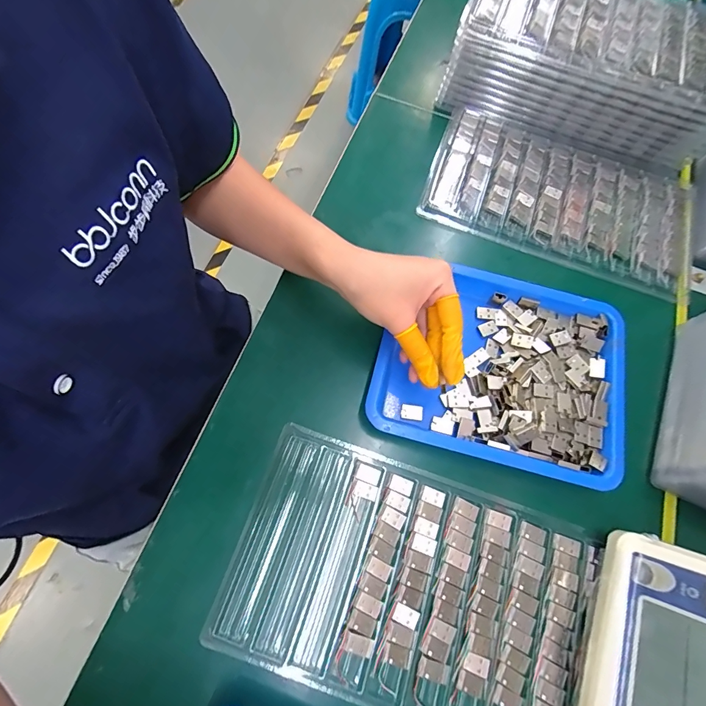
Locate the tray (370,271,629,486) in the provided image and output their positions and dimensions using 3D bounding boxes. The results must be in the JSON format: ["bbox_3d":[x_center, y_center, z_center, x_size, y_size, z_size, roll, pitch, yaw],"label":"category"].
[{"bbox_3d":[0.132,0.011,0.343,0.211,0.023,0.166,16,70,2],"label":"tray"}]

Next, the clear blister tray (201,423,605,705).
[{"bbox_3d":[0.043,0.174,0.291,0.265,0.017,0.158,19,70,3],"label":"clear blister tray"}]

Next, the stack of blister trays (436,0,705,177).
[{"bbox_3d":[0.274,-0.343,0.447,0.299,0.097,0.166,20,69,7],"label":"stack of blister trays"}]

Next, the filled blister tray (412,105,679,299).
[{"bbox_3d":[0.229,-0.179,0.430,0.276,0.024,0.168,22,70,4],"label":"filled blister tray"}]

